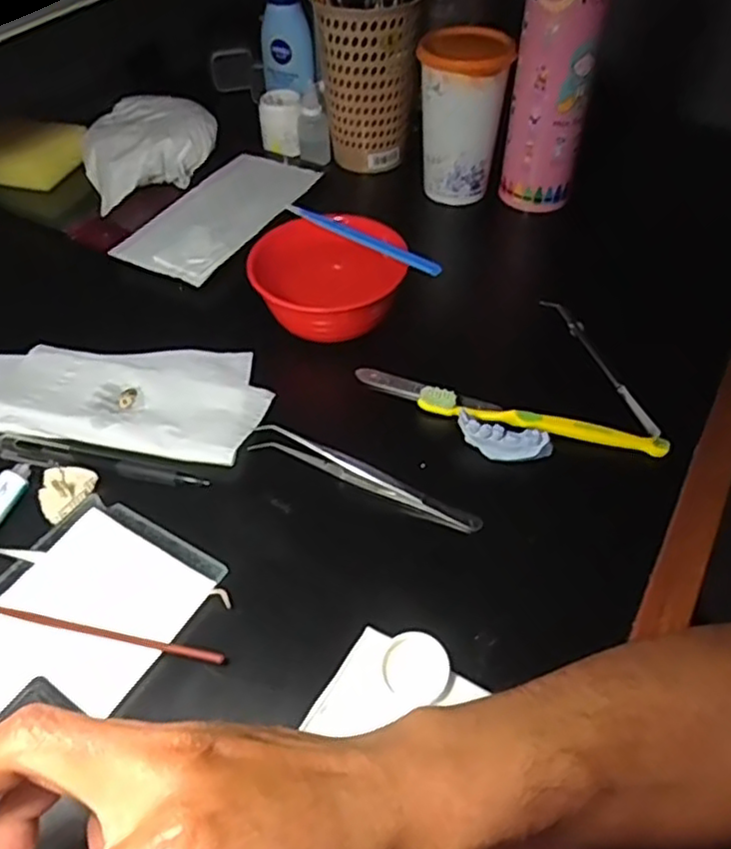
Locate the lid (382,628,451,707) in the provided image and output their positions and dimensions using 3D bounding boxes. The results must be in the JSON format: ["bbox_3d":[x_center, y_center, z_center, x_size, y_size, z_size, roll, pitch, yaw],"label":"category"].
[{"bbox_3d":[0.024,0.116,0.324,0.029,0.011,0.032,-20,51,-15],"label":"lid"}]

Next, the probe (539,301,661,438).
[{"bbox_3d":[0.158,-0.049,0.465,0.008,0.008,0.142,-15,50,-11],"label":"probe"}]

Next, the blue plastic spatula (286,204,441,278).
[{"bbox_3d":[-0.004,-0.134,0.486,0.137,0.007,0.009,31,56,25],"label":"blue plastic spatula"}]

